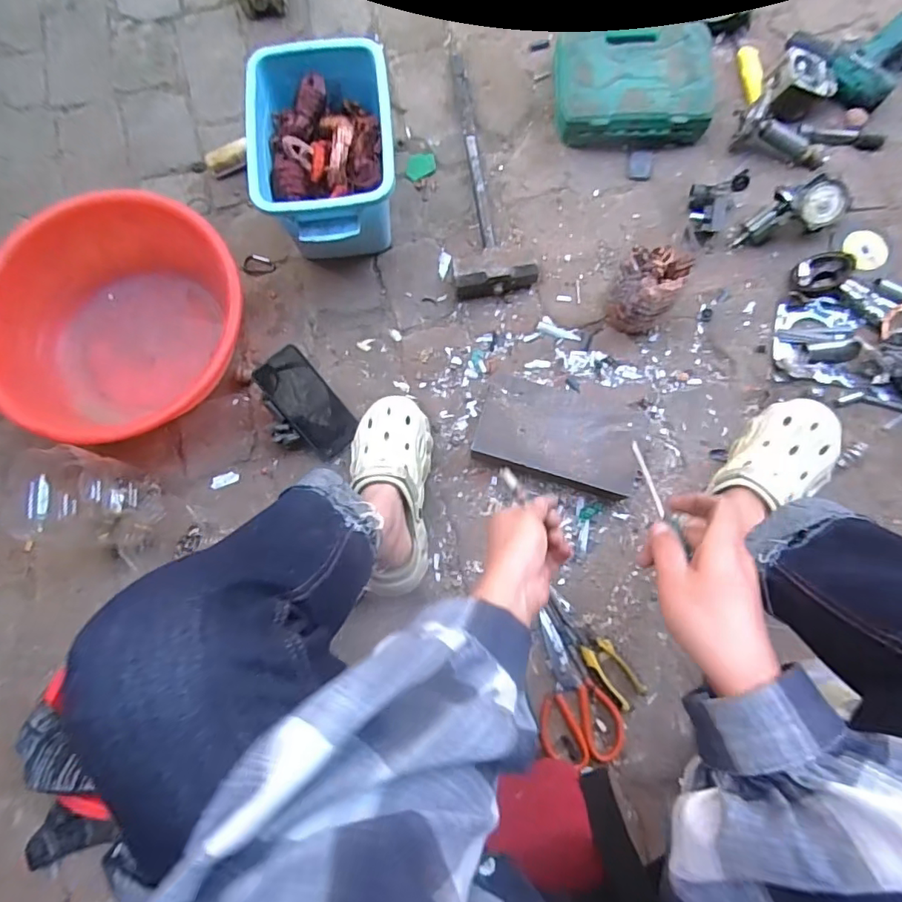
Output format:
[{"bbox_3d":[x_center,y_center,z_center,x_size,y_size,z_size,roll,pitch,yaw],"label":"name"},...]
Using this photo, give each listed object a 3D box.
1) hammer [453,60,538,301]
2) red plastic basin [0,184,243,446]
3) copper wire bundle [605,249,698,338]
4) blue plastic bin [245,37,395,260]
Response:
[{"bbox_3d":[0.062,-0.457,0.851,0.127,0.056,0.436,-2,80,0],"label":"hammer"},{"bbox_3d":[-0.463,-0.189,0.765,0.310,0.157,0.341,0,80,0],"label":"red plastic basin"},{"bbox_3d":[0.278,-0.229,0.754,0.087,0.129,0.085,0,80,0],"label":"copper wire bundle"},{"bbox_3d":[-0.181,-0.434,0.802,0.194,0.158,0.284,-5,80,-1],"label":"blue plastic bin"}]

